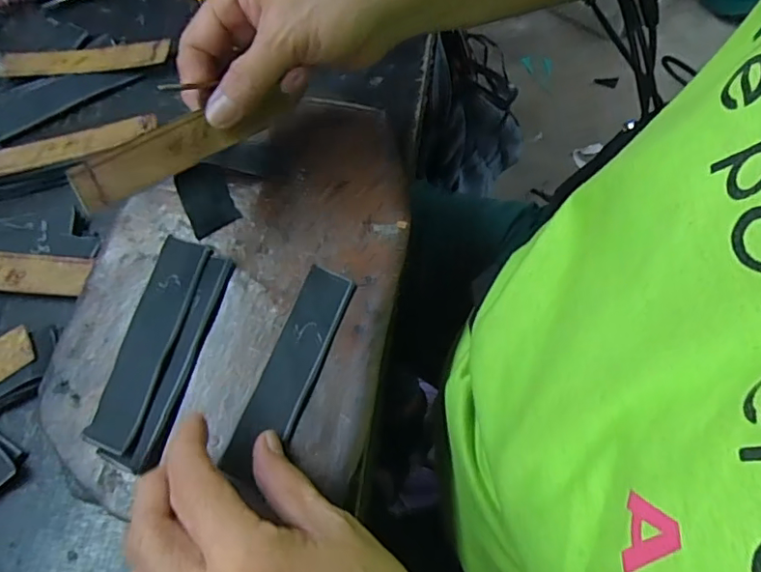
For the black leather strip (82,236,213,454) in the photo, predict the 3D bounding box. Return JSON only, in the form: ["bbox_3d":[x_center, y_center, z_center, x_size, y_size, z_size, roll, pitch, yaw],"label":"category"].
[{"bbox_3d":[-0.124,0.026,0.291,0.028,0.004,0.119,11,65,5],"label":"black leather strip"}]

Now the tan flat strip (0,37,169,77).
[{"bbox_3d":[-0.221,-0.172,0.406,0.120,0.006,0.024,-7,71,-3],"label":"tan flat strip"}]

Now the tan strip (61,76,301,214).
[{"bbox_3d":[-0.098,-0.077,0.283,0.125,0.006,0.022,-37,113,-27],"label":"tan strip"}]

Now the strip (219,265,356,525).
[{"bbox_3d":[-0.047,0.045,0.279,0.032,0.007,0.124,14,64,8],"label":"strip"}]

